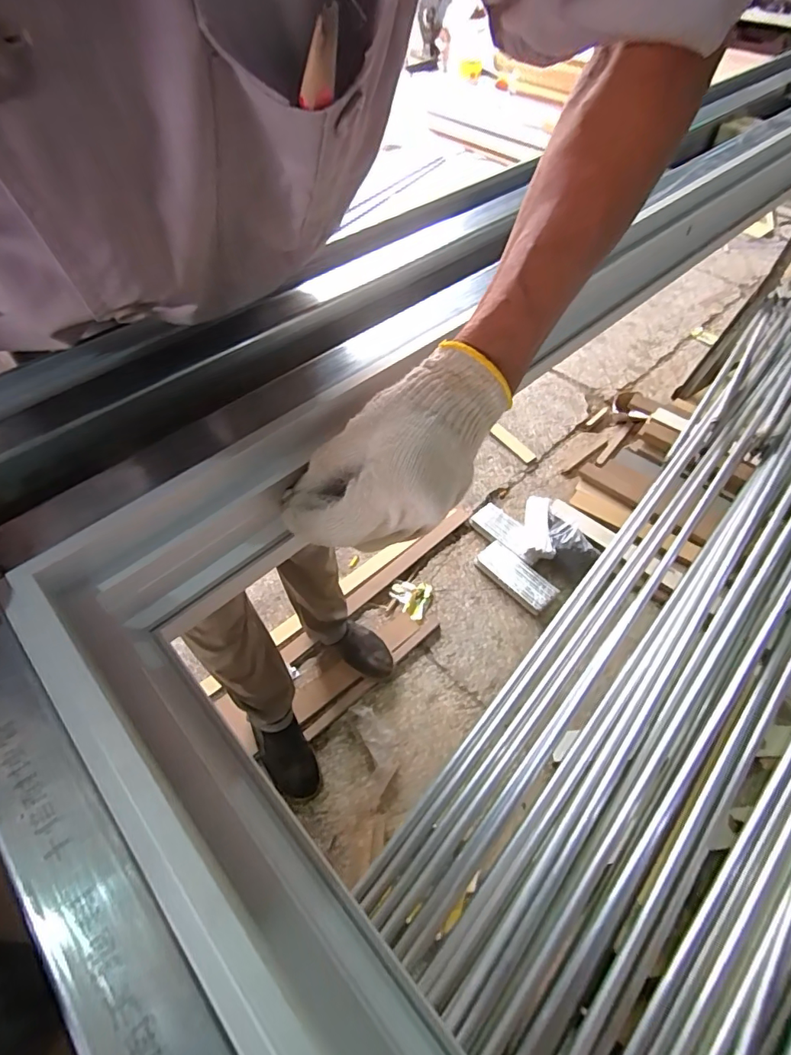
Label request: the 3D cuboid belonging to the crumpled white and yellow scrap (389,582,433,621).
[{"bbox_3d":[0.036,0.190,1.330,0.114,0.022,0.111,0,54,0],"label":"crumpled white and yellow scrap"}]

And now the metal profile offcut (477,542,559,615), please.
[{"bbox_3d":[0.331,0.137,1.359,0.096,0.012,0.230,-45,62,-7],"label":"metal profile offcut"}]

